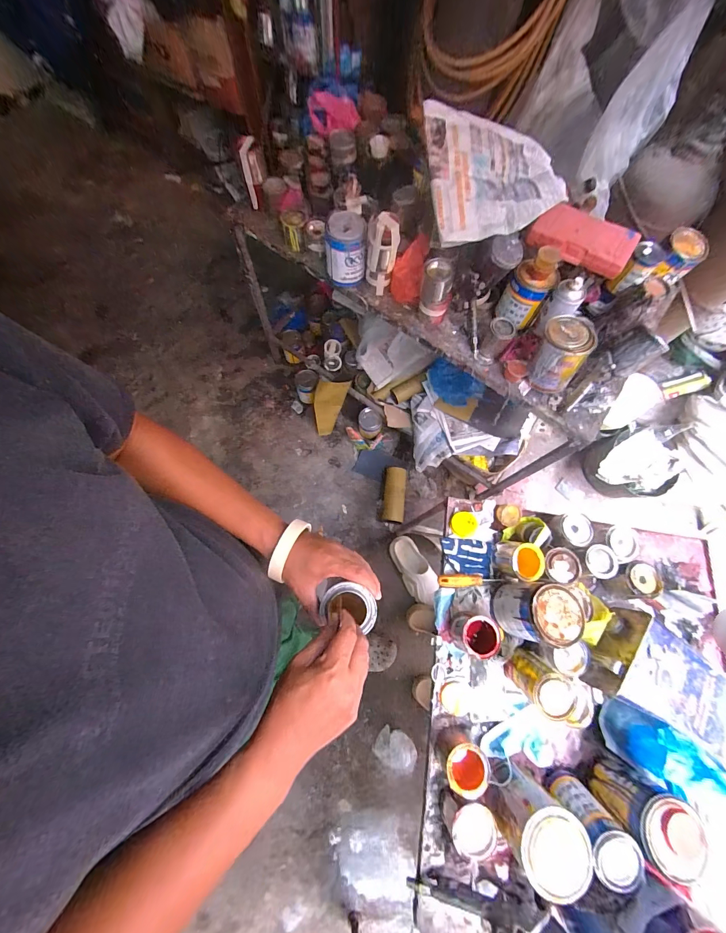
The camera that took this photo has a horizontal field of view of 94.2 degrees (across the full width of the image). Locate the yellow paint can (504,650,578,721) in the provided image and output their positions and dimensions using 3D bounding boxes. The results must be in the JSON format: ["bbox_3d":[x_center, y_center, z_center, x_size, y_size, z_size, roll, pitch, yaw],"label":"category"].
[{"bbox_3d":[0.320,0.397,0.618,0.081,0.119,0.078,38,74,11],"label":"yellow paint can"}]

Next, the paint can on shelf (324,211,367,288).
[{"bbox_3d":[-0.045,-0.563,0.876,0.102,0.135,0.106,-4,70,-3],"label":"paint can on shelf"}]

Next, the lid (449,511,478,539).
[{"bbox_3d":[0.225,0.129,0.750,0.064,0.009,0.055,-22,72,-9],"label":"lid"}]

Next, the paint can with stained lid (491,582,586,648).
[{"bbox_3d":[0.327,0.273,0.638,0.116,0.128,0.105,-2,70,-3],"label":"paint can with stained lid"}]

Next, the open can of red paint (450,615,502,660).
[{"bbox_3d":[0.217,0.328,0.651,0.076,0.069,0.075,1,70,-2],"label":"open can of red paint"}]

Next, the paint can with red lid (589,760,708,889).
[{"bbox_3d":[0.465,0.573,0.561,0.093,0.127,0.095,1,70,-2],"label":"paint can with red lid"}]

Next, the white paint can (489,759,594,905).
[{"bbox_3d":[0.278,0.577,0.549,0.100,0.116,0.110,1,70,-2],"label":"white paint can"}]

